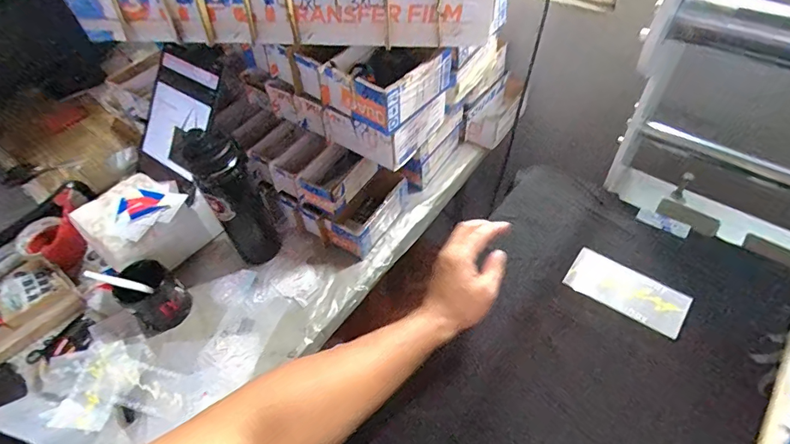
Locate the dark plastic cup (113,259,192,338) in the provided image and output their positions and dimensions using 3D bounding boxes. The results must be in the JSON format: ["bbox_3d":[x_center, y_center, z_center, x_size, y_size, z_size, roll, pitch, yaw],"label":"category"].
[{"bbox_3d":[-0.395,0.122,0.711,0.088,0.113,0.087,36,62,29],"label":"dark plastic cup"}]

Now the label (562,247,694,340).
[{"bbox_3d":[0.299,0.088,0.562,0.140,0.004,0.066,28,63,30],"label":"label"}]

